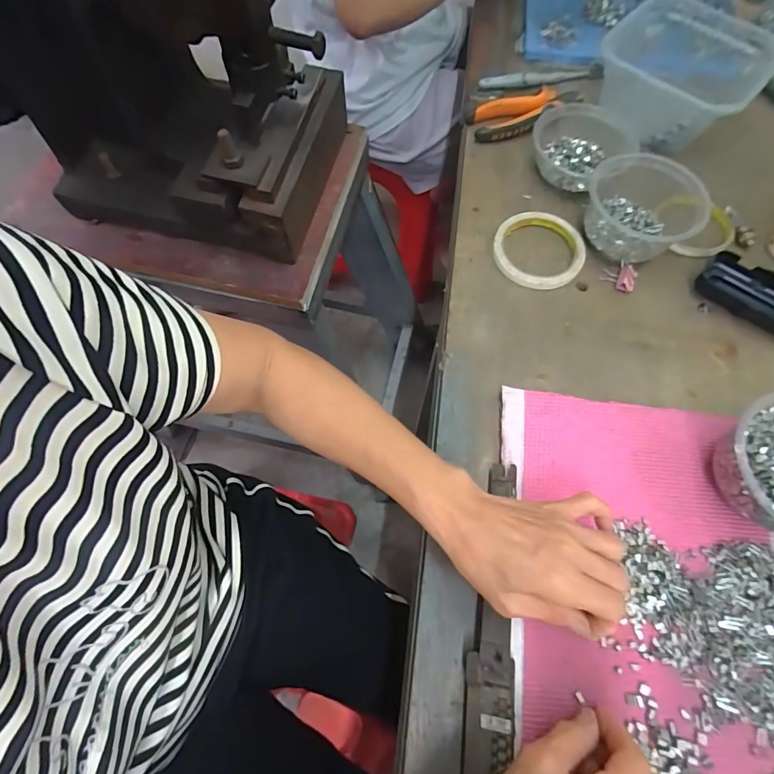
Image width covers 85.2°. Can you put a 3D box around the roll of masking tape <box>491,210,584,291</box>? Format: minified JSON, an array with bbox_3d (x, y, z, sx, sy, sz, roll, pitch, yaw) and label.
[{"bbox_3d":[0.170,-0.155,0.464,0.094,0.011,0.104,34,72,16],"label":"roll of masking tape"}]

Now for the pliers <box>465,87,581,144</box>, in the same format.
[{"bbox_3d":[0.176,-0.347,0.535,0.141,0.025,0.051,-15,67,-4],"label":"pliers"}]

